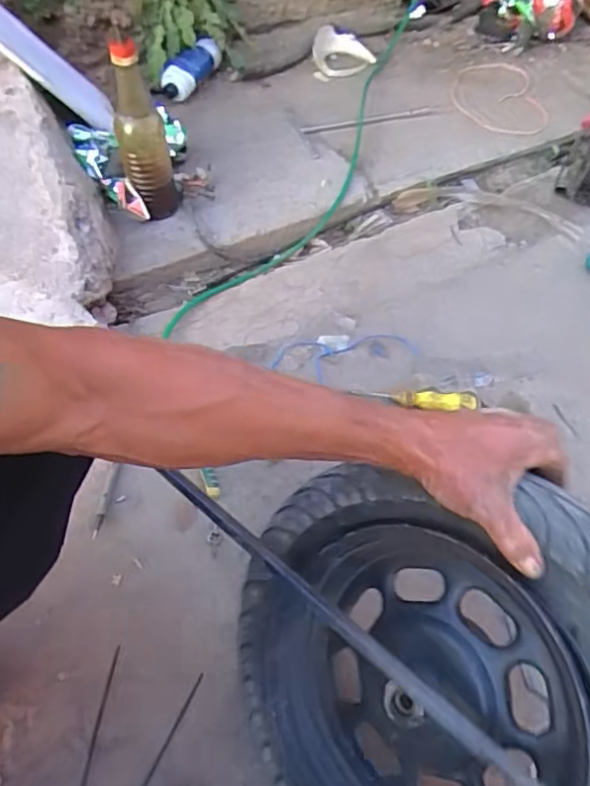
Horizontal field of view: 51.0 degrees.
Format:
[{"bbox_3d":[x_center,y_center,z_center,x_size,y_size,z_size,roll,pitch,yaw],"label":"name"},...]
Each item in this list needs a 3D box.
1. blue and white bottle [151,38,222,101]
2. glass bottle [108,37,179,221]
[{"bbox_3d":[-0.215,-0.653,1.239,0.074,0.054,0.164,20,57,11],"label":"blue and white bottle"},{"bbox_3d":[-0.229,-0.388,0.942,0.081,0.253,0.062,-13,57,-11],"label":"glass bottle"}]

